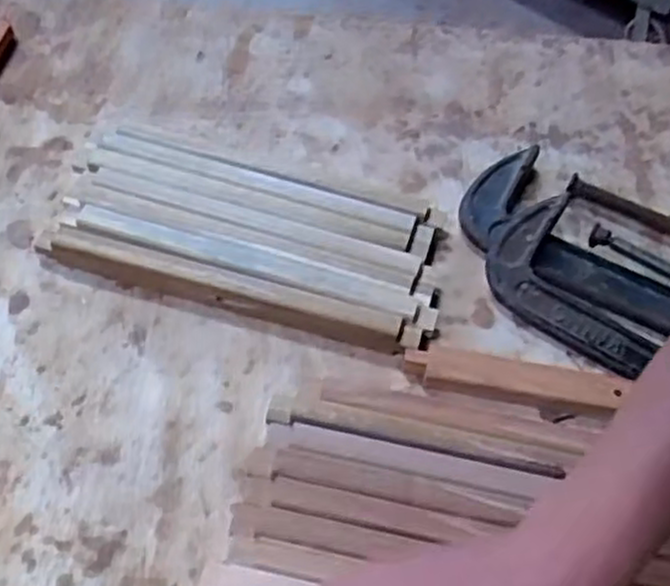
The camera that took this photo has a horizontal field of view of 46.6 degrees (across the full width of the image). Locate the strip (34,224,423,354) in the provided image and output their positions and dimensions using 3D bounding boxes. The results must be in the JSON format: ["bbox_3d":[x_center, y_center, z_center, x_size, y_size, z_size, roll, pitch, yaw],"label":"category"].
[{"bbox_3d":[-0.086,-0.001,0.609,0.302,0.028,0.026,16,58,8],"label":"strip"}]

